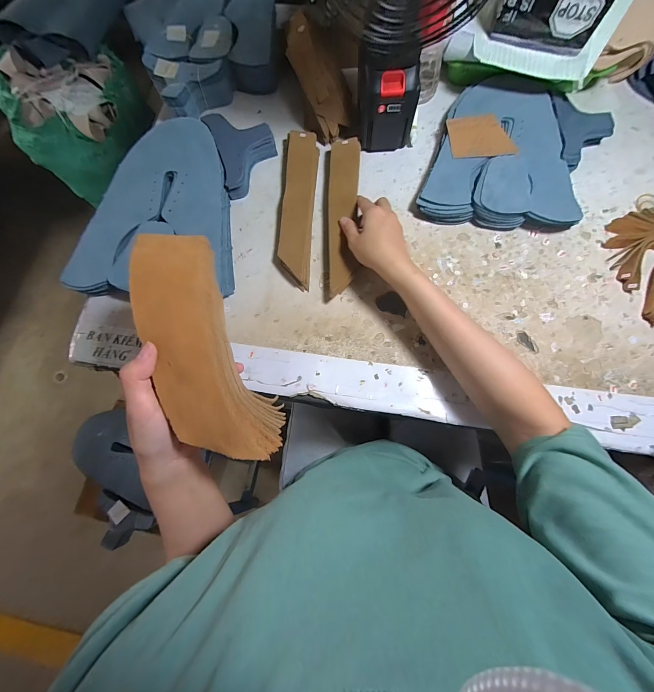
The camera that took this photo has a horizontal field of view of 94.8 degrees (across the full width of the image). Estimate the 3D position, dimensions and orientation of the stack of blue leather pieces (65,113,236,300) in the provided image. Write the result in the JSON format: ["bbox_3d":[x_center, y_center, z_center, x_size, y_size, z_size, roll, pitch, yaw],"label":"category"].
[{"bbox_3d":[-0.232,-0.205,0.429,0.204,0.027,0.270,0,75,3],"label":"stack of blue leather pieces"}]

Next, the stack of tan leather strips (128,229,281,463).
[{"bbox_3d":[-0.105,-0.001,0.249,0.068,0.066,0.205,-24,87,-4],"label":"stack of tan leather strips"}]

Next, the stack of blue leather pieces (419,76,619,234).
[{"bbox_3d":[0.270,-0.271,0.434,0.215,0.032,0.257,20,77,8],"label":"stack of blue leather pieces"}]

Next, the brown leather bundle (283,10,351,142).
[{"bbox_3d":[-0.018,-0.416,0.453,0.067,0.068,0.197,-16,74,-2],"label":"brown leather bundle"}]

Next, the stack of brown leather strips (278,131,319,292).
[{"bbox_3d":[-0.040,-0.203,0.432,0.044,0.027,0.248,1,75,3],"label":"stack of brown leather strips"}]

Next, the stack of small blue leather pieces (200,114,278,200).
[{"bbox_3d":[-0.125,-0.301,0.461,0.089,0.026,0.136,-19,75,-2],"label":"stack of small blue leather pieces"}]

